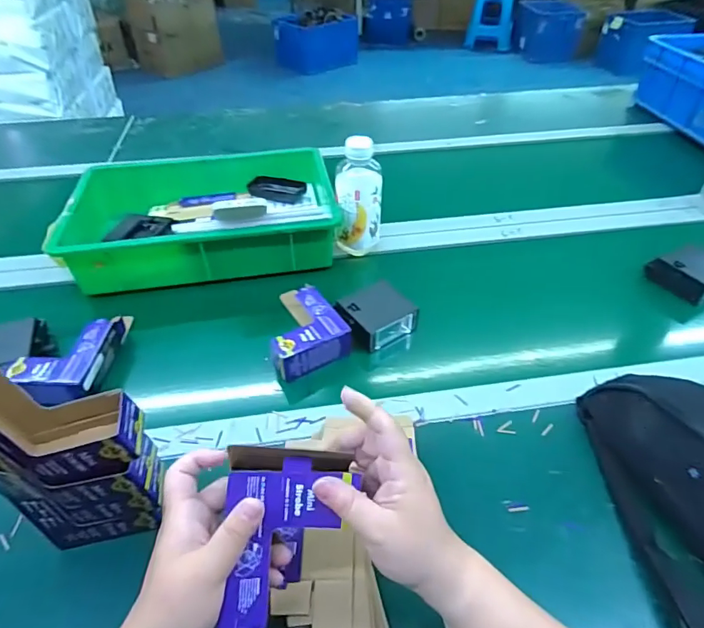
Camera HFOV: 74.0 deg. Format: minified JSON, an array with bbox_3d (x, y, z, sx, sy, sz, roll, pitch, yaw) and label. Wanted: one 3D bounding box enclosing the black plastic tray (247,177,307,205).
[{"bbox_3d":[-0.138,-0.233,0.871,0.111,0.025,0.063,10,45,11],"label":"black plastic tray"}]

